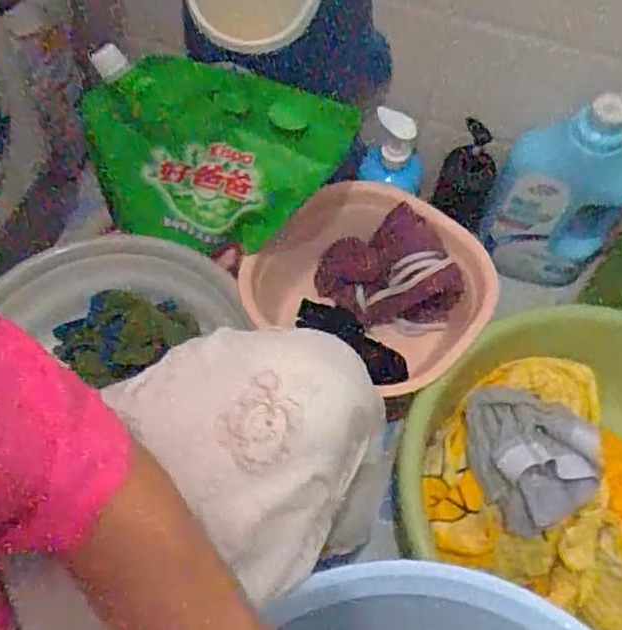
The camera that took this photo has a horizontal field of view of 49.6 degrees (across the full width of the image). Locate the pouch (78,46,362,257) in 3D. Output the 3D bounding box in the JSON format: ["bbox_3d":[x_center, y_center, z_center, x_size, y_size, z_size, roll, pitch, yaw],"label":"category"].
[{"bbox_3d":[-0.117,-0.163,0.732,0.263,0.195,0.076,8,58,1],"label":"pouch"}]

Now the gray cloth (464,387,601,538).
[{"bbox_3d":[0.218,0.149,0.693,0.145,0.065,0.120,29,61,13],"label":"gray cloth"}]

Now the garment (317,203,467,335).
[{"bbox_3d":[0.098,-0.049,0.835,0.139,0.093,0.138,-16,61,-14],"label":"garment"}]

